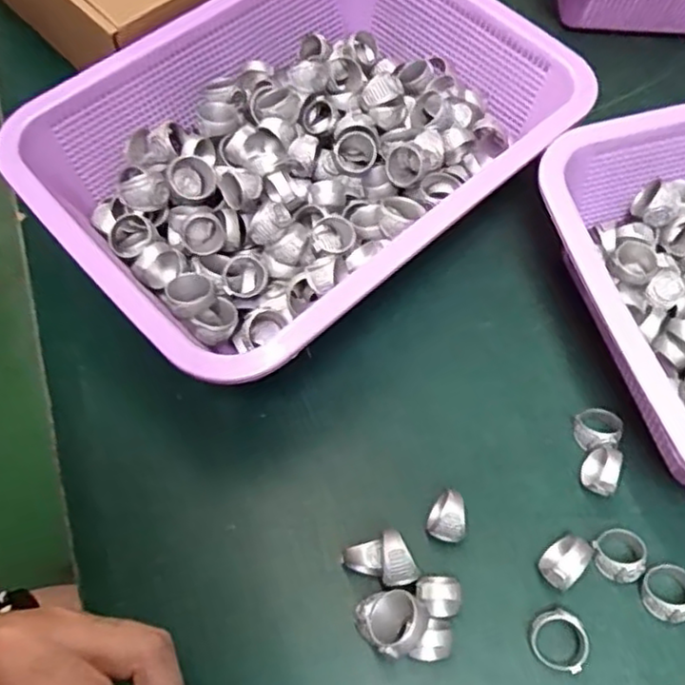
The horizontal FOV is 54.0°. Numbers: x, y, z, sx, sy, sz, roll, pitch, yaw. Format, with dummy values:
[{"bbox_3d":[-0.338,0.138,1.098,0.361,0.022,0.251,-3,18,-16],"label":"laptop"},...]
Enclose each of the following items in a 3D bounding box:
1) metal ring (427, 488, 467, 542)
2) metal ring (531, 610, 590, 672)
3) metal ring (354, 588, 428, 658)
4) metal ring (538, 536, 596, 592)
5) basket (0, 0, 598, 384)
[{"bbox_3d":[0.055,0.090,0.345,0.019,0.023,0.023,21,66,12],"label":"metal ring"},{"bbox_3d":[0.105,0.143,0.324,0.026,0.013,0.026,-1,63,1],"label":"metal ring"},{"bbox_3d":[0.024,0.132,0.321,0.031,0.029,0.029,-1,63,1],"label":"metal ring"},{"bbox_3d":[0.113,0.109,0.335,0.029,0.023,0.020,-35,67,-15],"label":"metal ring"},{"bbox_3d":[-0.017,-0.119,0.419,0.302,0.086,0.218,-40,69,-17],"label":"basket"}]

